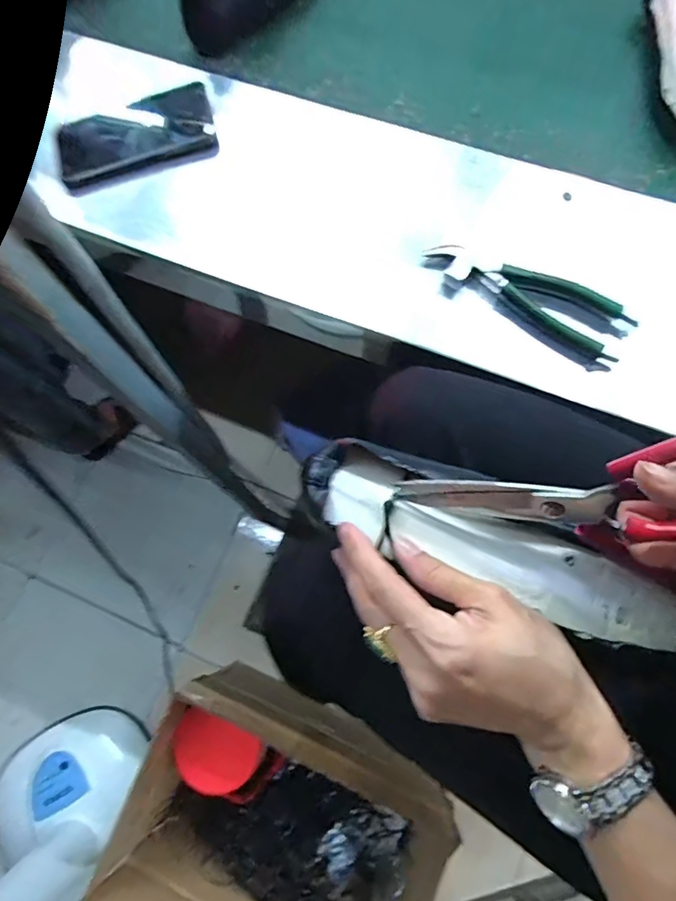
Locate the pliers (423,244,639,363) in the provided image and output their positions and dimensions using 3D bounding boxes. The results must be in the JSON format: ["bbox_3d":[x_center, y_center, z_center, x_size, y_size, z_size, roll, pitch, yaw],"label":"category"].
[{"bbox_3d":[0.172,-0.147,0.460,0.186,0.014,0.052,34,78,10],"label":"pliers"}]

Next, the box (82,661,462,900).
[{"bbox_3d":[-0.083,0.604,0.798,0.502,0.224,0.312,22,76,8],"label":"box"}]

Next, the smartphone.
[{"bbox_3d":[-0.210,-0.323,0.526,0.164,0.017,0.080,-20,85,0],"label":"smartphone"}]

